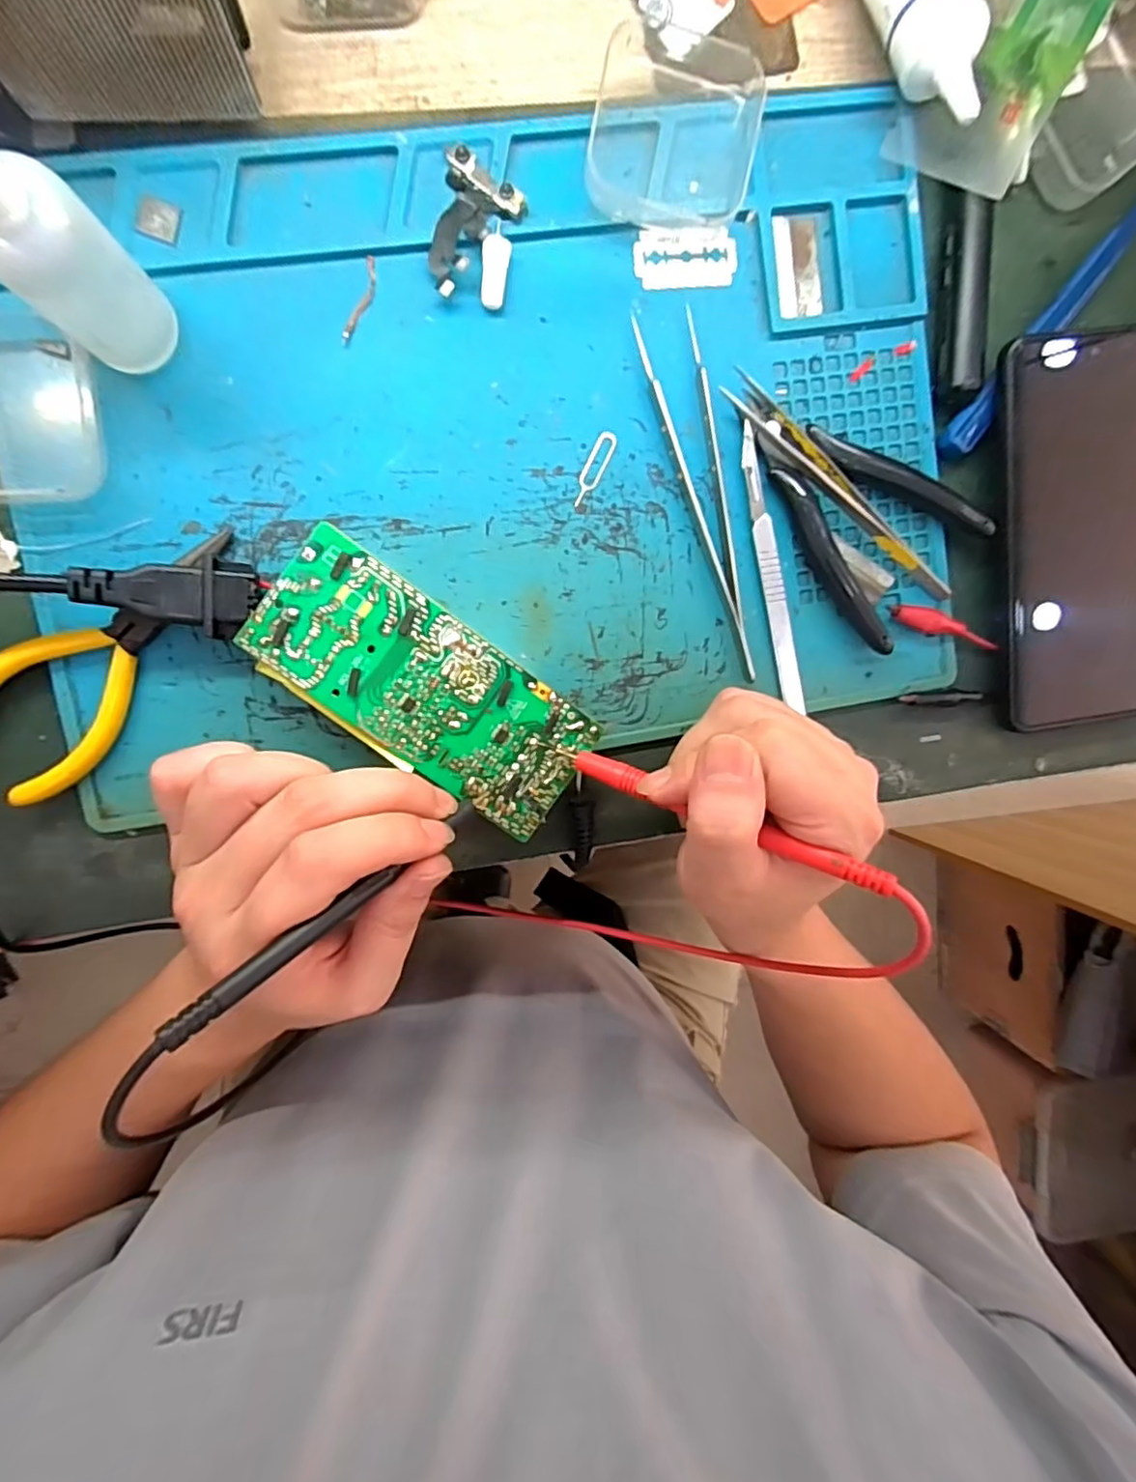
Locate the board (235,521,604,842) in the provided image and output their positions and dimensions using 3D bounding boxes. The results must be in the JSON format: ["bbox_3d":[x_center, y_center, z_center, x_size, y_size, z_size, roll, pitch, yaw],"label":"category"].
[{"bbox_3d":[-0.055,-0.022,0.253,0.131,0.026,0.056,37,92,-8],"label":"board"}]

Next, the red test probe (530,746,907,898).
[{"bbox_3d":[0.045,0.023,0.219,0.130,0.017,0.009,22,94,24],"label":"red test probe"}]

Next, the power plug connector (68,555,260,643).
[{"bbox_3d":[-0.147,-0.054,0.230,0.058,0.016,0.029,1,96,-19],"label":"power plug connector"}]

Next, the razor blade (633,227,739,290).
[{"bbox_3d":[0.049,-0.198,0.257,0.042,0.004,0.021,-6,96,-5],"label":"razor blade"}]

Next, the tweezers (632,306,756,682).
[{"bbox_3d":[0.058,-0.101,0.264,0.023,0.009,0.150,-15,97,-4],"label":"tweezers"}]

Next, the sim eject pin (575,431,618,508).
[{"bbox_3d":[0.011,-0.114,0.261,0.008,0.004,0.033,26,93,-7],"label":"sim eject pin"}]

